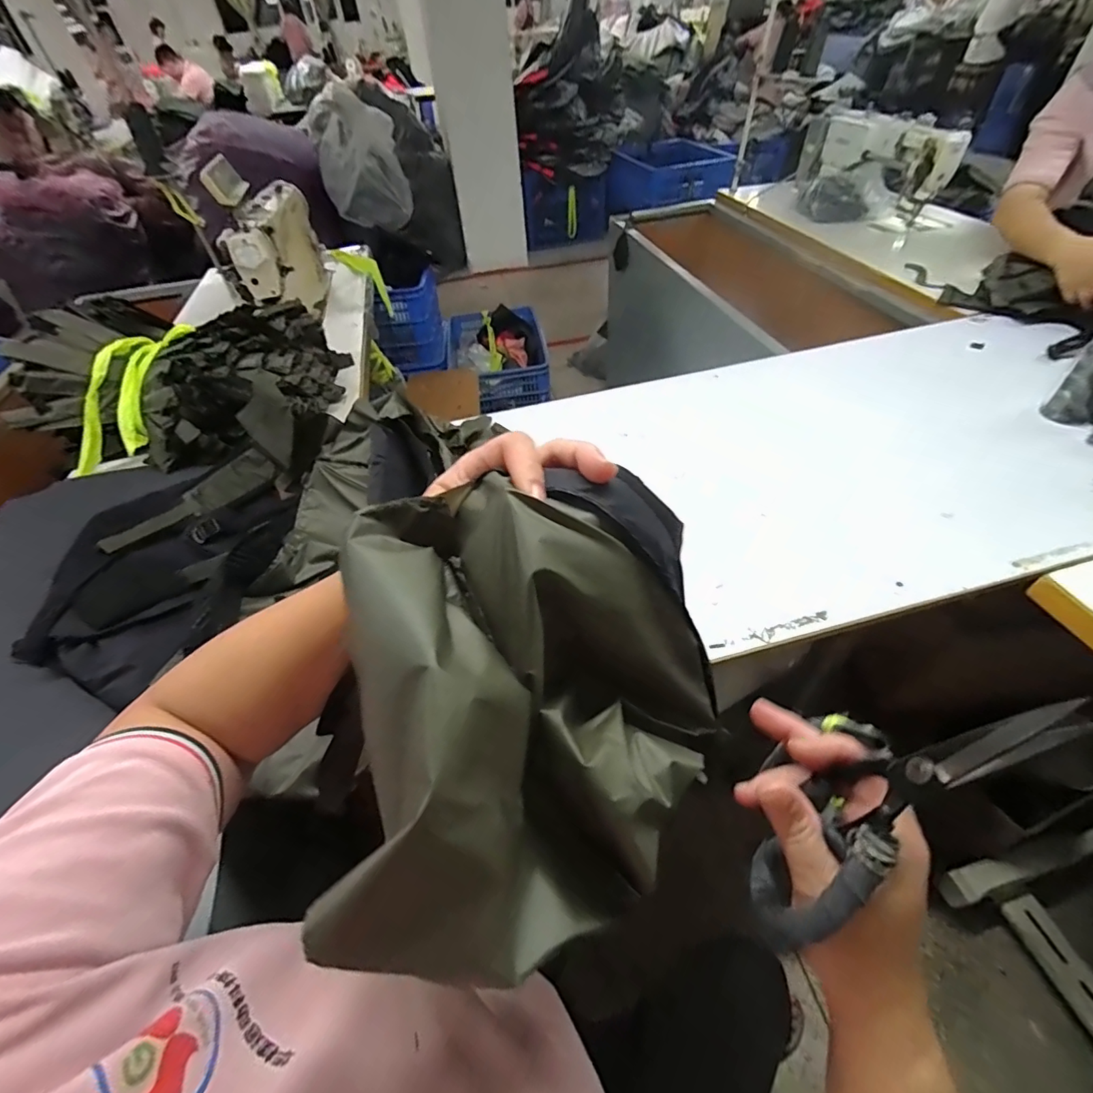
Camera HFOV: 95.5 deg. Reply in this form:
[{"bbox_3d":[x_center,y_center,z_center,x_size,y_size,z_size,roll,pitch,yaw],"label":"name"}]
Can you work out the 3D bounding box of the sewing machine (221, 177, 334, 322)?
[{"bbox_3d":[-0.698,-0.788,1.311,0.139,0.204,0.506,-9,47,-3],"label":"sewing machine"}]

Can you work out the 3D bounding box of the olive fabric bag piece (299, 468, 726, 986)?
[{"bbox_3d":[0.002,0.072,0.240,0.176,0.116,0.185,-8,47,-2],"label":"olive fabric bag piece"}]

